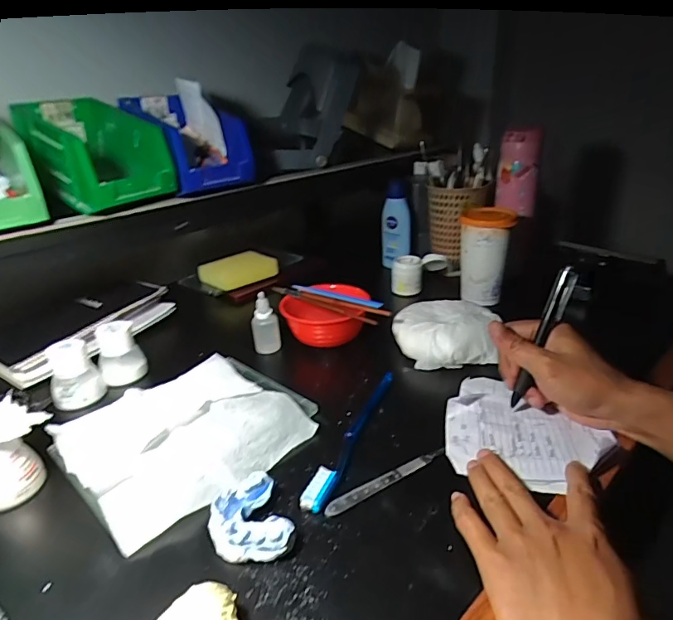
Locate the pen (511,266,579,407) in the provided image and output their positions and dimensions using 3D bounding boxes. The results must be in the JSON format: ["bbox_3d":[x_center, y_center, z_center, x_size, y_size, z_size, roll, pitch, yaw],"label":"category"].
[{"bbox_3d":[0.187,0.026,0.424,0.015,0.133,0.014,10,13,-41],"label":"pen"}]

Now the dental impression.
[{"bbox_3d":[-0.066,0.148,0.338,0.052,0.028,0.075,-15,29,-24],"label":"dental impression"}]

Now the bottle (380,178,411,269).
[{"bbox_3d":[0.101,-0.143,0.791,0.045,0.140,0.046,-2,26,1],"label":"bottle"}]

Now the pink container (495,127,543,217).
[{"bbox_3d":[0.269,-0.202,0.690,0.058,0.122,0.052,7,28,19],"label":"pink container"}]

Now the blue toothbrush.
[{"bbox_3d":[0.019,0.112,0.428,0.018,0.013,0.185,10,29,23],"label":"blue toothbrush"}]

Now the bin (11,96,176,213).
[{"bbox_3d":[-0.284,-0.186,0.545,0.166,0.103,0.098,17,32,34],"label":"bin"}]

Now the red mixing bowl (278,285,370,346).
[{"bbox_3d":[-0.015,0.005,0.587,0.104,0.046,0.093,2,26,9],"label":"red mixing bowl"}]

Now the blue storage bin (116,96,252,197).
[{"bbox_3d":[-0.197,-0.215,0.596,0.164,0.105,0.104,14,31,31],"label":"blue storage bin"}]

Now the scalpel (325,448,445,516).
[{"bbox_3d":[0.041,0.138,0.380,0.114,0.006,0.011,-17,29,-27],"label":"scalpel"}]

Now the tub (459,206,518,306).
[{"bbox_3d":[0.205,-0.074,0.642,0.068,0.118,0.060,10,29,23],"label":"tub"}]

